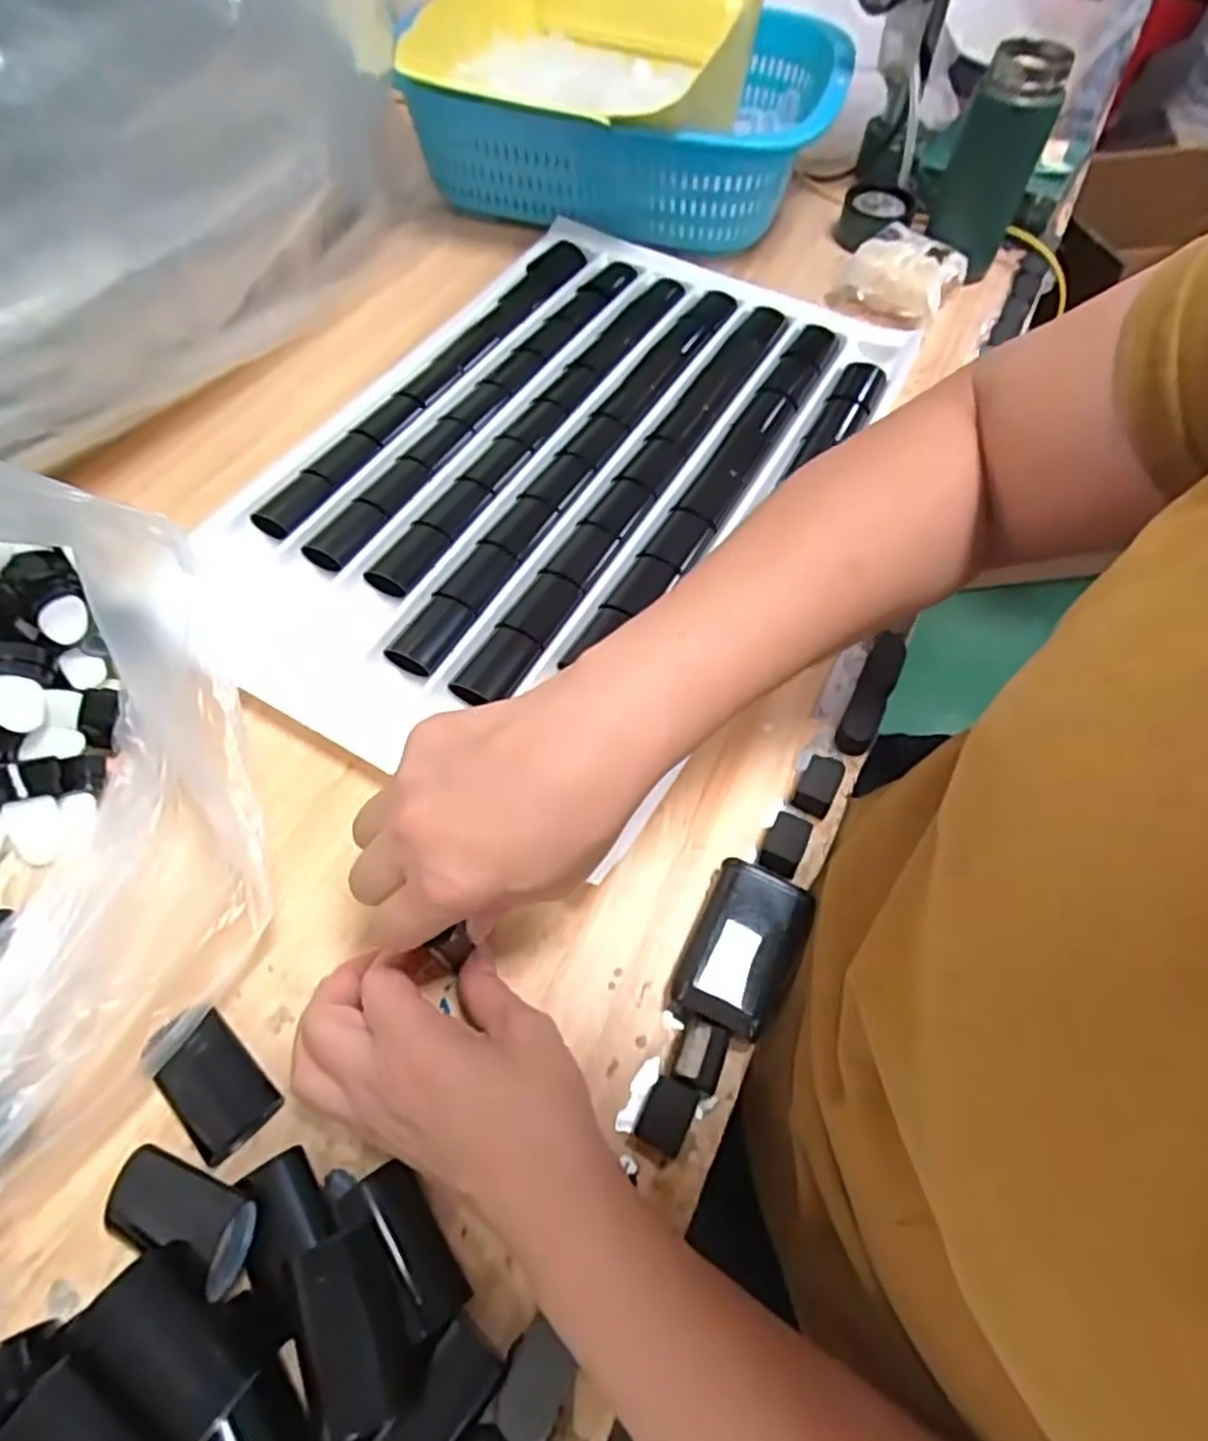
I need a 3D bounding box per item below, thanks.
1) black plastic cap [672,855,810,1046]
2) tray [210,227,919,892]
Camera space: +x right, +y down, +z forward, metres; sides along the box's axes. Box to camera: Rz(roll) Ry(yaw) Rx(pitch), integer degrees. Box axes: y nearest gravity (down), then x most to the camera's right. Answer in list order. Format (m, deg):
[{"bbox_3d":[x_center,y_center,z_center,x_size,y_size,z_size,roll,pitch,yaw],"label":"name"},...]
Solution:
[{"bbox_3d":[0.065,0.108,0.354,0.047,0.024,0.075,23,62,11],"label":"black plastic cap"},{"bbox_3d":[-0.035,-0.185,0.521,0.329,0.027,0.487,26,62,13],"label":"tray"}]

